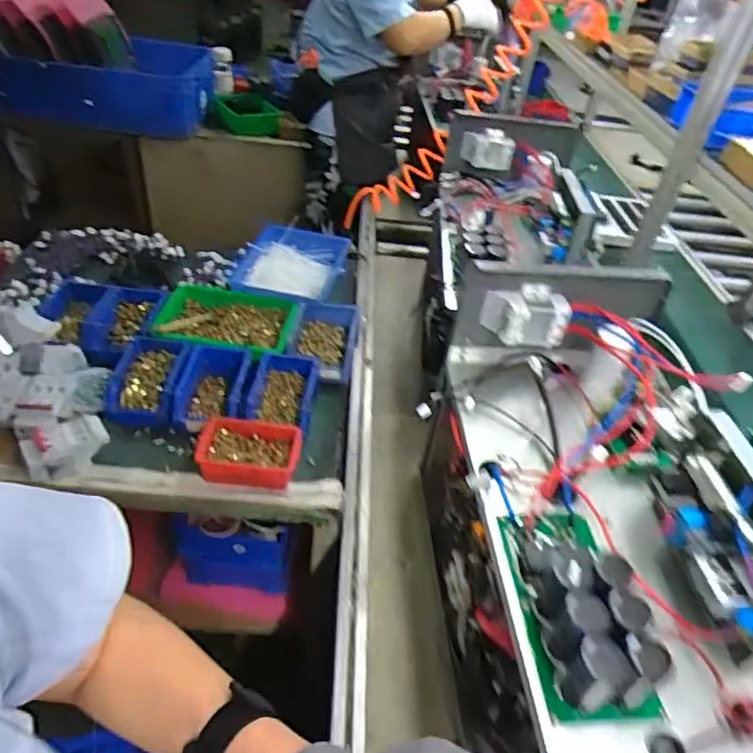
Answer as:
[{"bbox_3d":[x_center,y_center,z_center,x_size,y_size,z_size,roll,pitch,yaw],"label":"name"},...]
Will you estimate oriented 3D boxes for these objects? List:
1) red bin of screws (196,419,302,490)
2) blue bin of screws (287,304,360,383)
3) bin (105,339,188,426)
[{"bbox_3d":[-0.197,0.116,0.882,0.149,0.063,0.100,7,40,0],"label":"red bin of screws"},{"bbox_3d":[-0.100,-0.070,1.093,0.125,0.063,0.167,7,40,-1],"label":"blue bin of screws"},{"bbox_3d":[-0.391,0.005,0.959,0.115,0.055,0.154,4,41,-5],"label":"bin"}]

